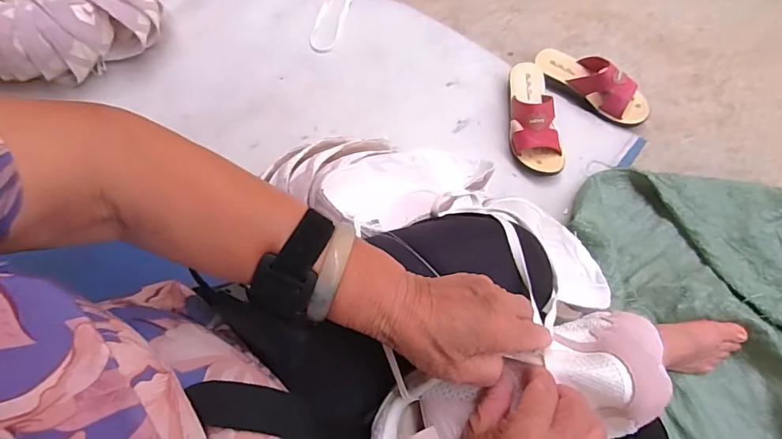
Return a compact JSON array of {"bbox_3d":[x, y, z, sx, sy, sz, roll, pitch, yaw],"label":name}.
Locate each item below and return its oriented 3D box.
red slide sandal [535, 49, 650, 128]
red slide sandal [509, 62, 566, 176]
[{"bbox_3d":[0.383,-0.262,0.869,0.230,0.072,0.081,36,77,17],"label":"red slide sandal"},{"bbox_3d":[0.258,-0.194,0.841,0.085,0.074,0.226,-8,69,4],"label":"red slide sandal"}]

